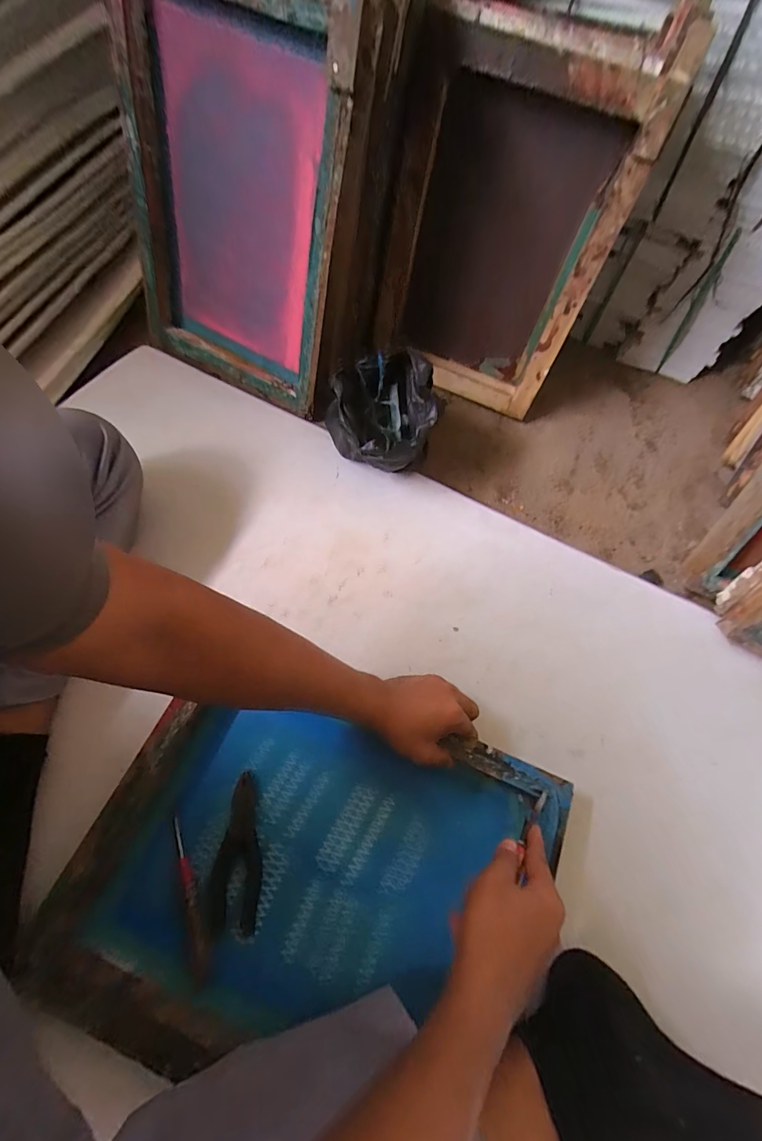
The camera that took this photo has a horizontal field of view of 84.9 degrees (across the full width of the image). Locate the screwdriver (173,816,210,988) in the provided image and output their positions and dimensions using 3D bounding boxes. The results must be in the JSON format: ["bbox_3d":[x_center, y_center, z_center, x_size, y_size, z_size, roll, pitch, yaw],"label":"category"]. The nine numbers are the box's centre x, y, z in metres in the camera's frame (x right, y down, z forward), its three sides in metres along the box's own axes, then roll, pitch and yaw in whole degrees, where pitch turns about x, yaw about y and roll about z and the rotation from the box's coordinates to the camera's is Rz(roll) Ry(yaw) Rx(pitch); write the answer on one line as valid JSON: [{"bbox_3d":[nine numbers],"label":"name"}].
[{"bbox_3d":[-0.200,0.341,0.437,0.014,0.012,0.150,-18,68,-12],"label":"screwdriver"}]

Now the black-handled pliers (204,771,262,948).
[{"bbox_3d":[-0.160,0.315,0.466,0.052,0.013,0.152,0,66,-4],"label":"black-handled pliers"}]

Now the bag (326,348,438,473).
[{"bbox_3d":[0.007,-0.232,0.641,0.144,0.130,0.157,6,66,-1],"label":"bag"}]

